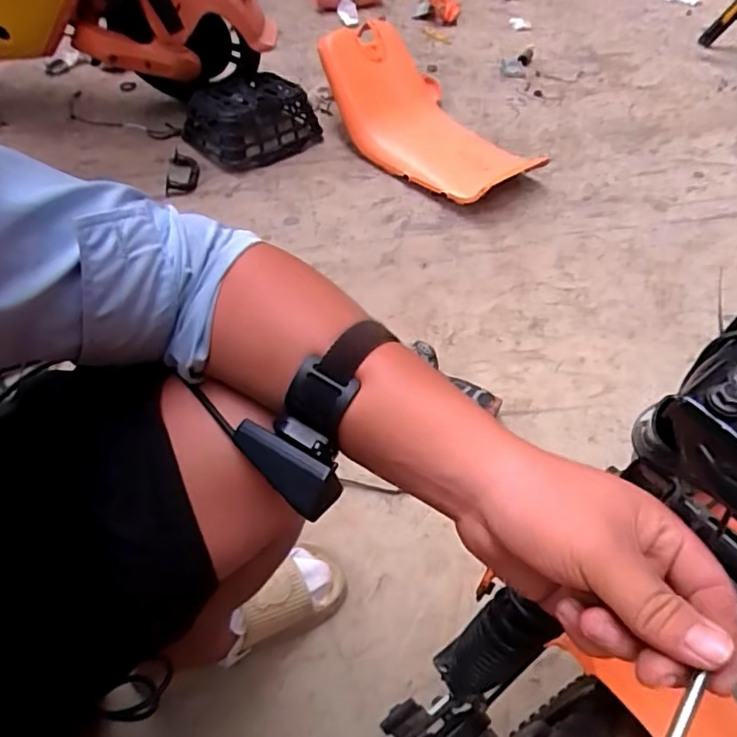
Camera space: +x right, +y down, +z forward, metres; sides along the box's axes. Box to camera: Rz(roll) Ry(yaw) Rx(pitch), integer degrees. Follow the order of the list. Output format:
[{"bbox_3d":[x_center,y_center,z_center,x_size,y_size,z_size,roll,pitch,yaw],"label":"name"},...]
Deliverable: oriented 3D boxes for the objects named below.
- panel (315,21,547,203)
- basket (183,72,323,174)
[{"bbox_3d":[0.155,-0.698,1.580,0.342,0.214,0.662,-35,74,-28],"label":"panel"},{"bbox_3d":[-0.298,-0.670,1.537,0.333,0.135,0.207,-28,58,-25],"label":"basket"}]

